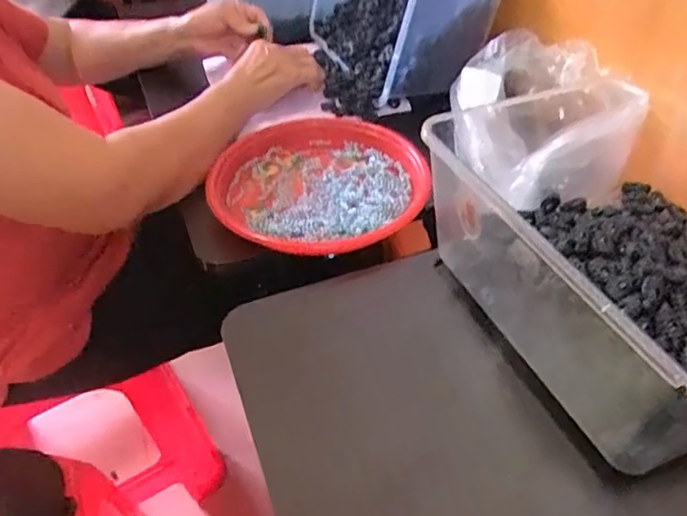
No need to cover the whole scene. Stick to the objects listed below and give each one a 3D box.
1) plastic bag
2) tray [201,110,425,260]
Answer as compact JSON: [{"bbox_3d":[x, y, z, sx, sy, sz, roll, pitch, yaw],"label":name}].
[{"bbox_3d":[0.218,-0.160,0.643,0.173,0.096,0.228,-4,43,-3],"label":"plastic bag"},{"bbox_3d":[-0.029,-0.089,0.639,0.233,0.028,0.239,-1,43,1],"label":"tray"}]

